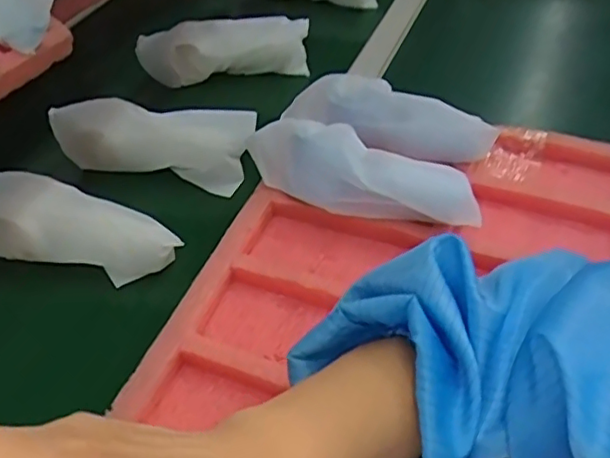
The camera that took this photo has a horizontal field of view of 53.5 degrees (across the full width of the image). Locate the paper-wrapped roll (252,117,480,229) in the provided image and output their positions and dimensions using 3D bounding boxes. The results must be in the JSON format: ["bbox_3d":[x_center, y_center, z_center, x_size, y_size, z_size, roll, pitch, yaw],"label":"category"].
[{"bbox_3d":[0.048,-0.046,0.522,0.196,0.063,0.059,12,47,12],"label":"paper-wrapped roll"}]

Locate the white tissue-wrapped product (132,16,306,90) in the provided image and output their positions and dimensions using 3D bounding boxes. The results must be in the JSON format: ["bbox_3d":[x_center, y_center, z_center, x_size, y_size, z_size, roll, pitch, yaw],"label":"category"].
[{"bbox_3d":[-0.100,-0.222,0.749,0.201,0.058,0.070,-8,46,-6],"label":"white tissue-wrapped product"}]

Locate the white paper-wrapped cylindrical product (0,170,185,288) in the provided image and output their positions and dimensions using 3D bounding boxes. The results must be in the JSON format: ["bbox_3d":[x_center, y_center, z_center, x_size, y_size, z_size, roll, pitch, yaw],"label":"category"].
[{"bbox_3d":[-0.212,-0.003,0.523,0.202,0.047,0.073,14,47,15],"label":"white paper-wrapped cylindrical product"}]

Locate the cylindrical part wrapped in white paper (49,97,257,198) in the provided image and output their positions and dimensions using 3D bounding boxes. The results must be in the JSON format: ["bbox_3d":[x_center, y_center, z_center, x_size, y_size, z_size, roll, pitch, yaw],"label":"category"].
[{"bbox_3d":[-0.150,-0.098,0.613,0.189,0.072,0.066,10,46,11],"label":"cylindrical part wrapped in white paper"}]

